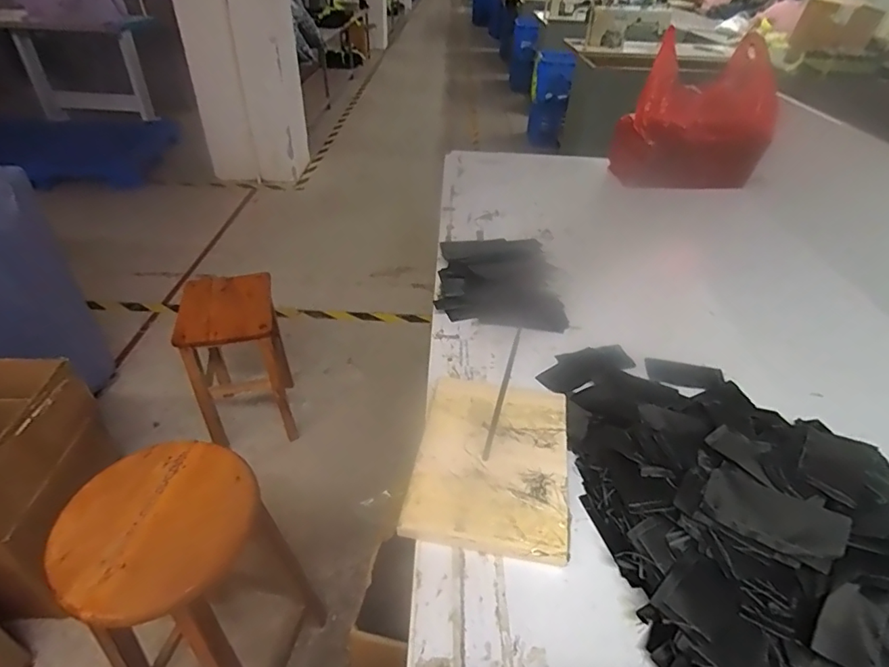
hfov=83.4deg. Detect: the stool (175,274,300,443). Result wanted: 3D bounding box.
[{"bbox_3d":[-0.628,0.088,1.544,0.254,0.442,0.321,-13,40,-19],"label":"stool"}]

